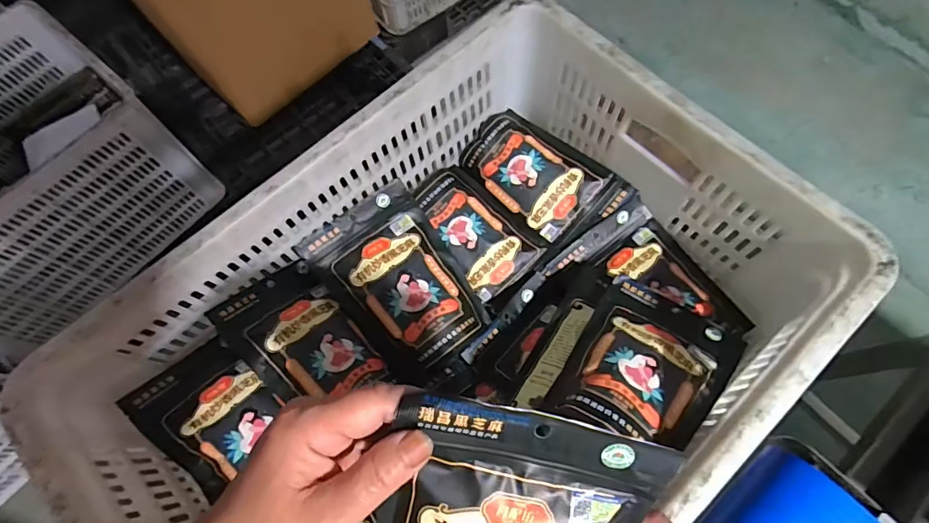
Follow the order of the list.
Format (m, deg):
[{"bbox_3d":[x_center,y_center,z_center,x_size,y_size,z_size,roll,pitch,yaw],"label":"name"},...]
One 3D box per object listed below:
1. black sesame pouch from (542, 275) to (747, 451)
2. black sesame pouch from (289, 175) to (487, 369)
[{"bbox_3d":[0.175,0.103,0.444,0.144,0.056,0.211,30,40,14],"label":"black sesame pouch"},{"bbox_3d":[-0.070,0.020,0.520,0.124,0.040,0.188,-40,74,-11],"label":"black sesame pouch"}]

